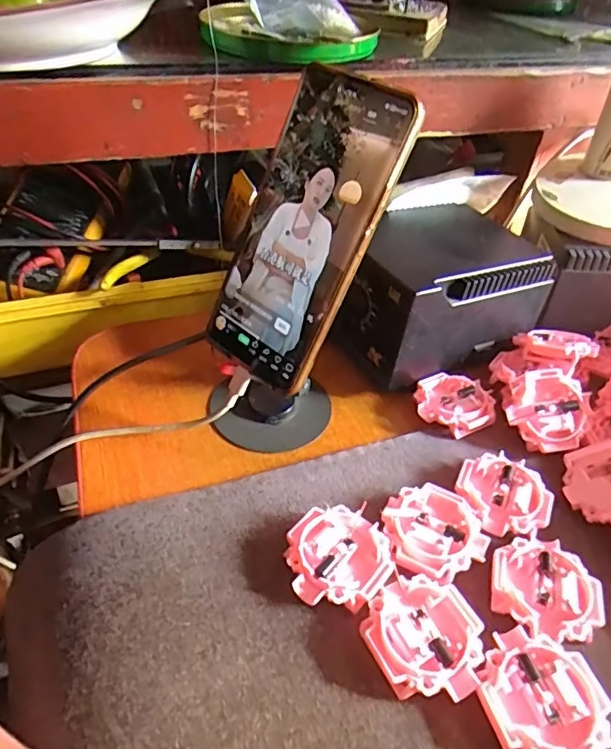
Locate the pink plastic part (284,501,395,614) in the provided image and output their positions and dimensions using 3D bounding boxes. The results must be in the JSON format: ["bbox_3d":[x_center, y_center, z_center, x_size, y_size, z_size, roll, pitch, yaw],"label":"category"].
[{"bbox_3d":[0.017,0.095,0.280,0.052,0.015,0.051,1,42,-4],"label":"pink plastic part"}]

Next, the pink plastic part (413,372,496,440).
[{"bbox_3d":[0.103,0.020,0.373,0.053,0.015,0.046,26,46,22],"label":"pink plastic part"}]

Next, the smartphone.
[{"bbox_3d":[-0.003,-0.075,0.295,0.074,0.164,0.006,36,21,28],"label":"smartphone"}]

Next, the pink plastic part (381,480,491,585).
[{"bbox_3d":[0.069,0.087,0.295,0.052,0.015,0.051,3,42,-2],"label":"pink plastic part"}]

